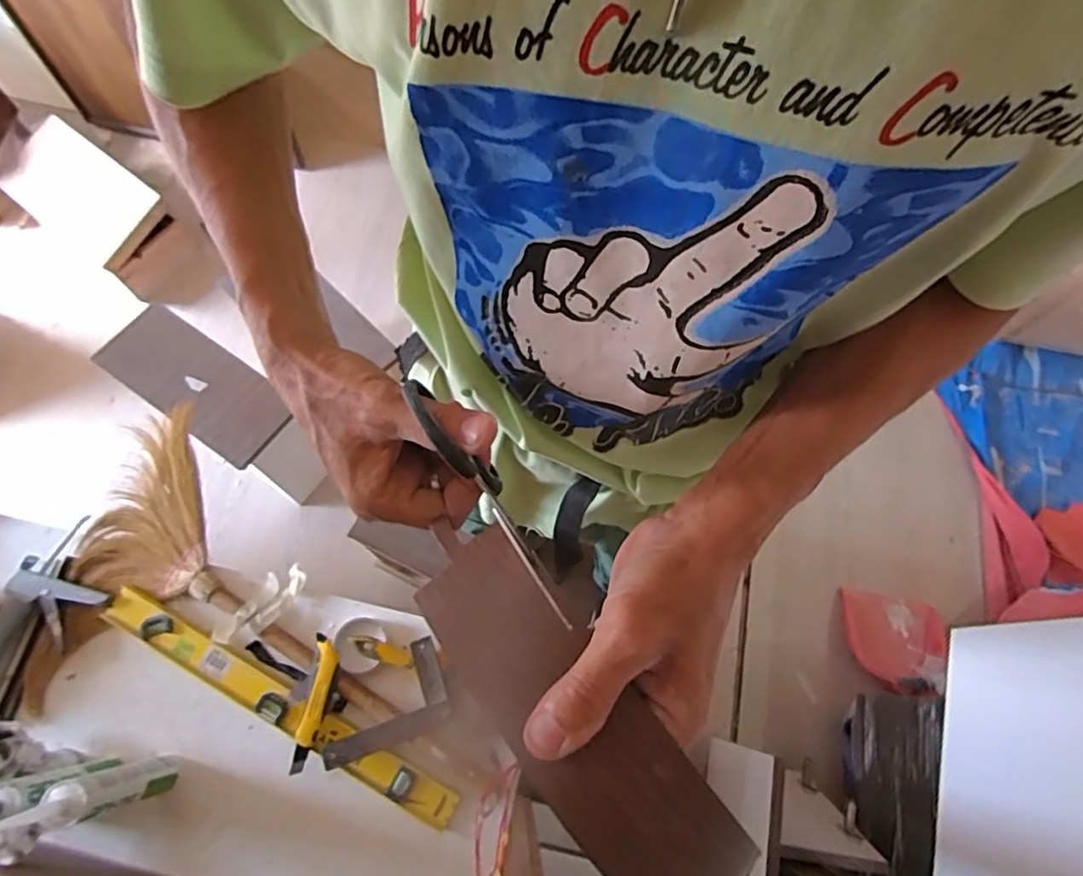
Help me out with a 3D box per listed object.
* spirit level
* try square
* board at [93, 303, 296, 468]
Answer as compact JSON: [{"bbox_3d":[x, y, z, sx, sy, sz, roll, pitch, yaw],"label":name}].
[{"bbox_3d":[-0.394,0.389,0.898,0.599,0.034,0.057,27,70,8],"label":"spirit level"},{"bbox_3d":[-0.230,0.382,0.880,0.190,0.024,0.114,-24,72,-11],"label":"try square"},{"bbox_3d":[-0.798,-0.129,1.411,0.454,0.033,0.197,33,60,8],"label":"board"}]

